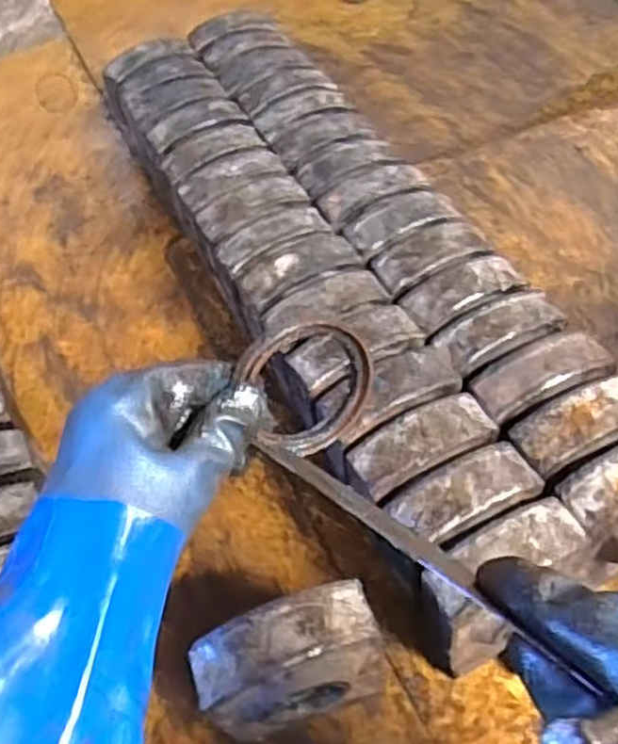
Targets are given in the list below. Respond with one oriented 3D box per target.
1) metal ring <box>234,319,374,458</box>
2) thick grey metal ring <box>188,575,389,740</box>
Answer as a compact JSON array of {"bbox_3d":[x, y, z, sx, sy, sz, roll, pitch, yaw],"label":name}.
[{"bbox_3d":[0.003,0.008,0.443,0.080,0.091,0.013,-22,34,-17],"label":"metal ring"},{"bbox_3d":[-0.016,0.312,0.760,0.182,0.203,0.086,-18,53,-8],"label":"thick grey metal ring"}]

